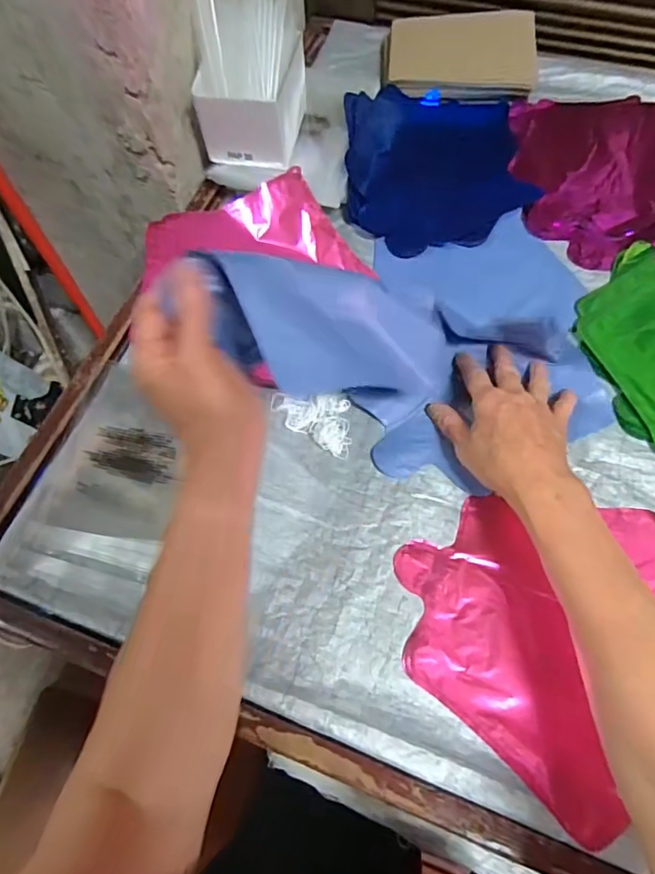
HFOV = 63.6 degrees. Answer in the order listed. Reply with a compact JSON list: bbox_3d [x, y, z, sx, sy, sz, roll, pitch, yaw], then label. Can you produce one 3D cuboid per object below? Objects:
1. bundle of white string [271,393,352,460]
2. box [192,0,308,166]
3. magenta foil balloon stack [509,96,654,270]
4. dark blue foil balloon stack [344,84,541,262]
[{"bbox_3d":[-0.016,-0.014,0.486,0.078,0.012,0.055,9,65,6],"label":"bundle of white string"},{"bbox_3d":[-0.081,-0.380,0.566,0.100,0.128,0.116,9,65,6],"label":"box"},{"bbox_3d":[0.337,-0.317,0.616,0.225,0.017,0.264,-1,64,1],"label":"magenta foil balloon stack"},{"bbox_3d":[0.128,-0.326,0.619,0.210,0.034,0.264,-1,64,1],"label":"dark blue foil balloon stack"}]

